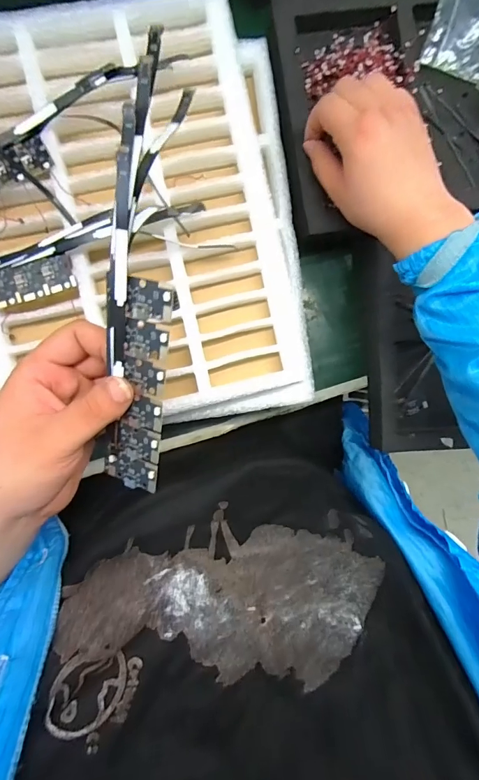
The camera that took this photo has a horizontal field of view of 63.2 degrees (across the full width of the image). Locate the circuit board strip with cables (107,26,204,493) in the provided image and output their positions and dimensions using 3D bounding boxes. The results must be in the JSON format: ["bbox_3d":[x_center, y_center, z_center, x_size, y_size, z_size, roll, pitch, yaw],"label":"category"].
[{"bbox_3d":[-0.056,-0.050,0.221,0.035,0.046,0.235,4,106,-8],"label":"circuit board strip with cables"}]

